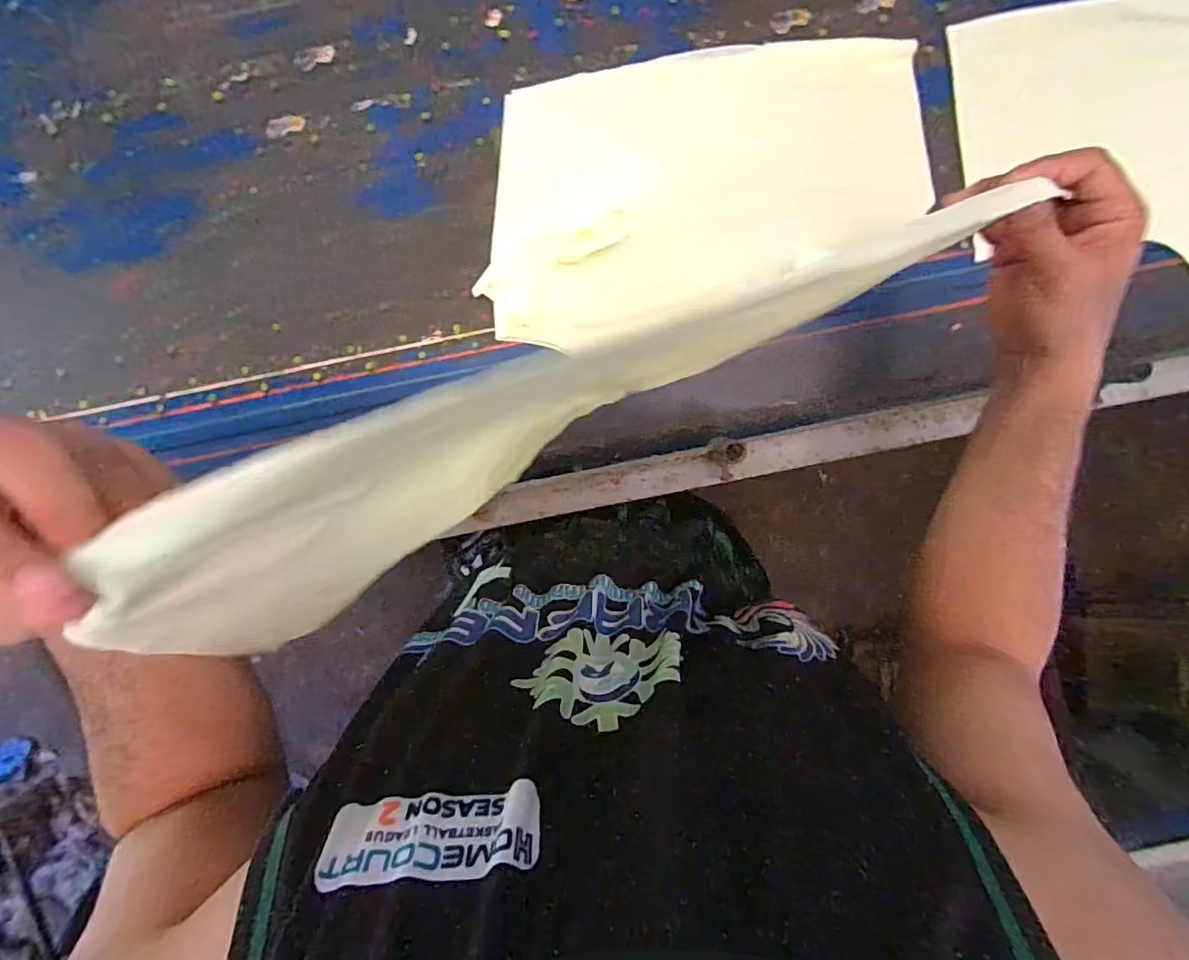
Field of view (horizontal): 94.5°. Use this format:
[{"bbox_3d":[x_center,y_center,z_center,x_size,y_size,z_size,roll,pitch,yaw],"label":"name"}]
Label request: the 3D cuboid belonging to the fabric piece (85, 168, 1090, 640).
[{"bbox_3d":[0.020,-0.062,0.382,0.568,0.223,0.073,-29,93,-19],"label":"fabric piece"}]

